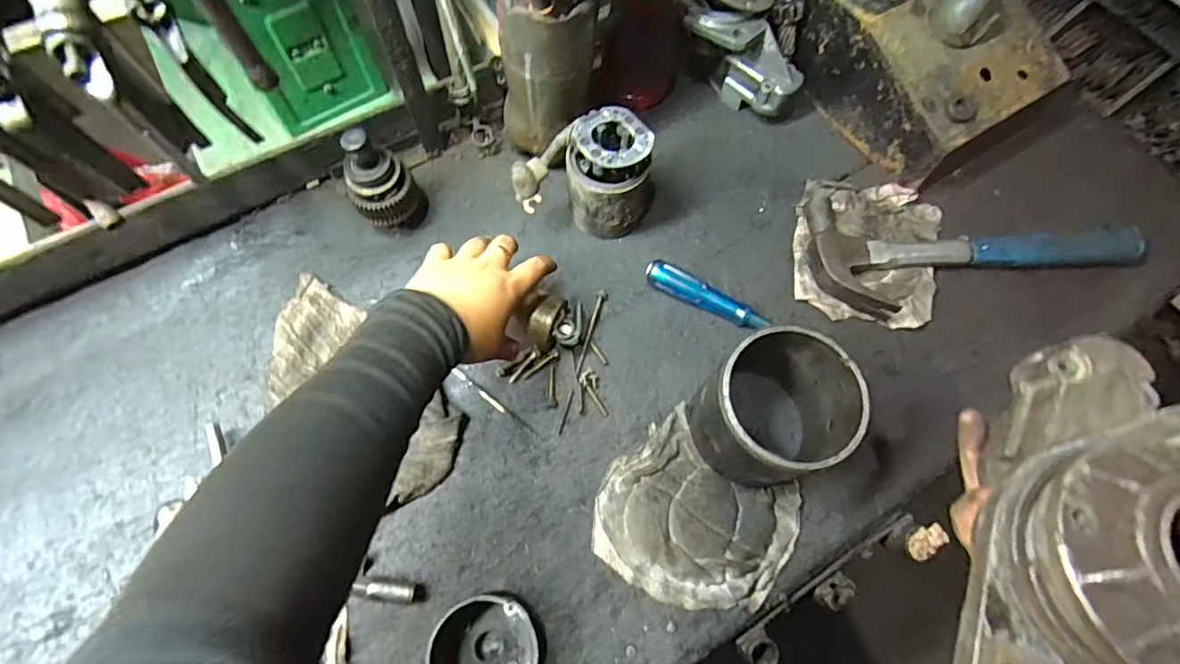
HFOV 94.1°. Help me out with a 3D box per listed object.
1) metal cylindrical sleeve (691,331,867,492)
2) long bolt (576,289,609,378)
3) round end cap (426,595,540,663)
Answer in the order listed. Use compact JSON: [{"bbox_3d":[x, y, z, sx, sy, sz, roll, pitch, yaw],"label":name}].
[{"bbox_3d":[0.147,0.068,0.451,0.105,0.118,0.104,1,66,-2],"label":"metal cylindrical sleeve"},{"bbox_3d":[0.001,0.000,0.533,0.009,0.010,0.092,16,67,4],"label":"long bolt"},{"bbox_3d":[-0.081,0.248,0.421,0.076,0.036,0.080,1,66,-2],"label":"round end cap"}]

